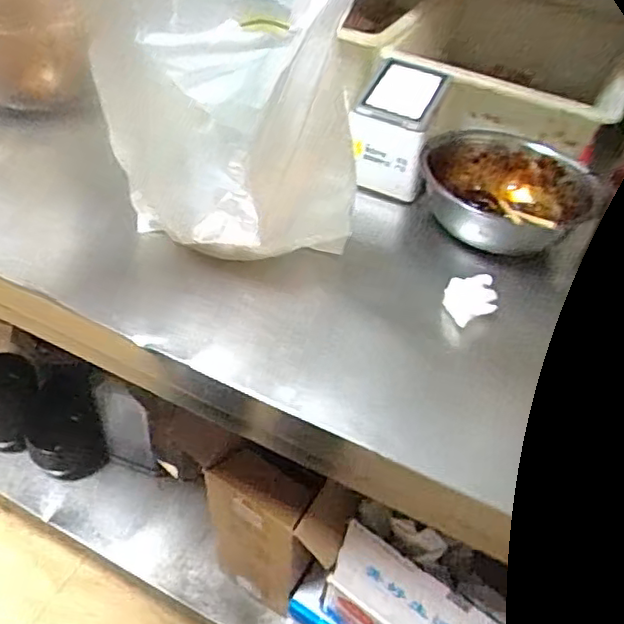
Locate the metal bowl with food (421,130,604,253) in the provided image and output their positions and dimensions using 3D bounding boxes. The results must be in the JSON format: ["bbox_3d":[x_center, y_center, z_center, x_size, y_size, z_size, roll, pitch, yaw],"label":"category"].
[{"bbox_3d":[0.204,-0.128,0.678,0.174,0.069,0.193,25,43,22],"label":"metal bowl with food"}]

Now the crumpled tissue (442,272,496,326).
[{"bbox_3d":[0.142,-0.014,0.573,0.045,0.028,0.051,17,41,13],"label":"crumpled tissue"}]

